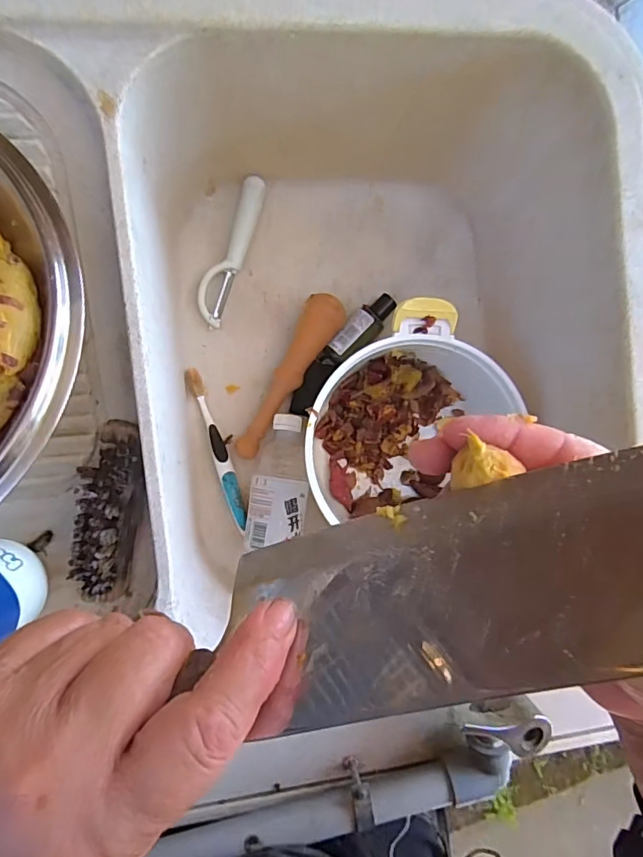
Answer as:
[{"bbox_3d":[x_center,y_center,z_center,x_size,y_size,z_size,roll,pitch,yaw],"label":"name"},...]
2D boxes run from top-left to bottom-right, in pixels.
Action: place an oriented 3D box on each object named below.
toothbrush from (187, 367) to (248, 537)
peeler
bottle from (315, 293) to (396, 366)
[{"bbox_3d":[-0.108,0.024,0.528,0.018,0.012,0.177,-18,92,-8],"label":"toothbrush"},{"bbox_3d":[-0.095,-0.185,0.524,0.031,0.033,0.157,20,87,-8],"label":"peeler"},{"bbox_3d":[0.041,-0.107,0.550,0.032,0.028,0.100,41,84,-6],"label":"bottle"}]

